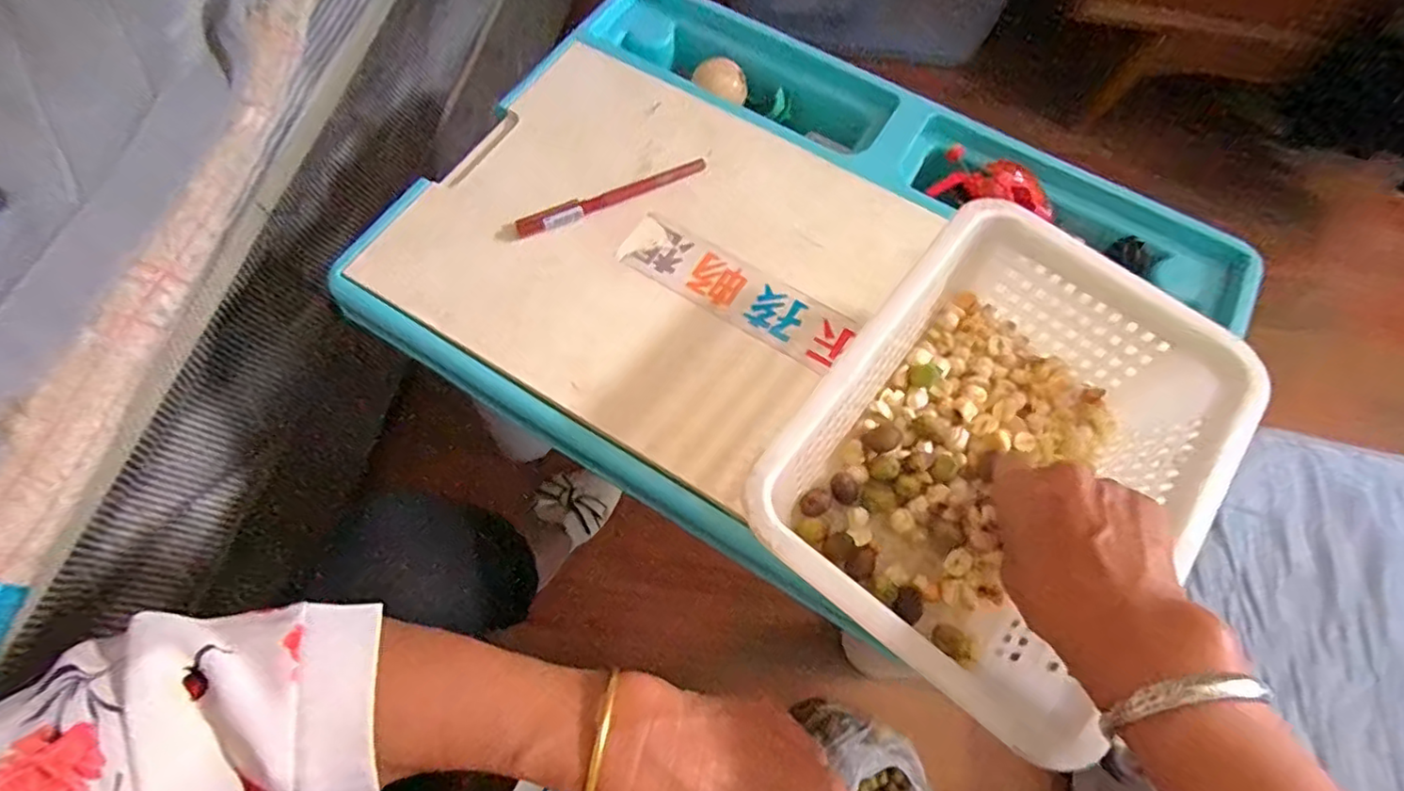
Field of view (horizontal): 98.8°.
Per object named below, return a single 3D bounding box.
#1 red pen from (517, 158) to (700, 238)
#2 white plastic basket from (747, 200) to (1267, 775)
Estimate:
[{"bbox_3d":[-0.068,-0.153,0.466,0.153,0.011,0.017,-23,71,-12],"label":"red pen"},{"bbox_3d":[0.168,0.028,0.352,0.187,0.081,0.248,37,71,11],"label":"white plastic basket"}]

